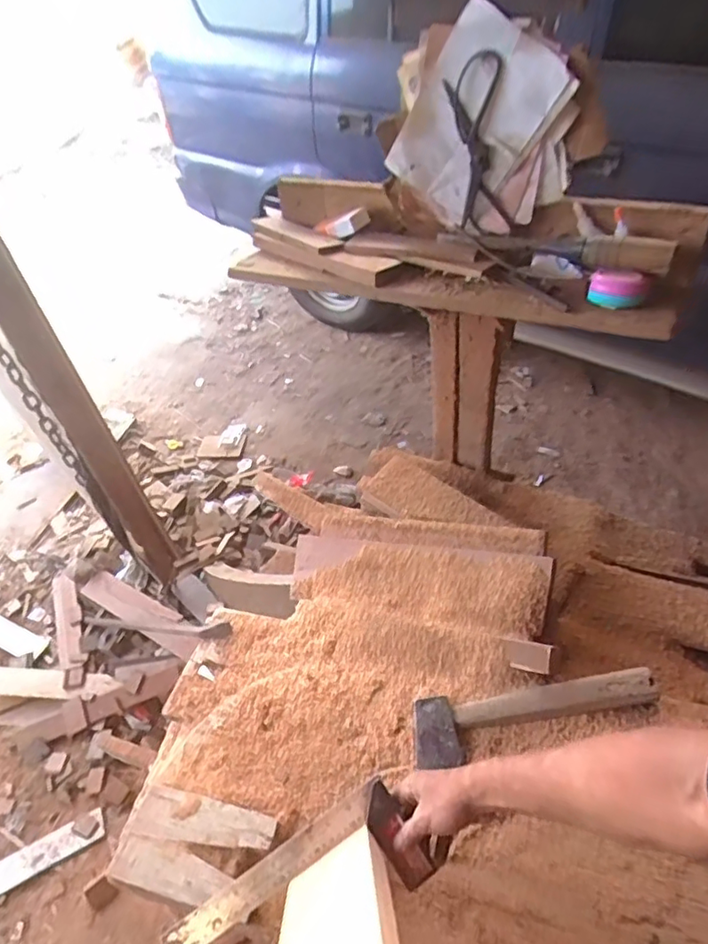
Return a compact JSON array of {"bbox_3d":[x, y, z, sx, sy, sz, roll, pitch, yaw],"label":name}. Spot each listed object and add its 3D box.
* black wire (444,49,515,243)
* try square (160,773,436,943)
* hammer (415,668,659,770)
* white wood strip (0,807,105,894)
[{"bbox_3d":[0.160,-0.404,0.719,0.094,0.202,0.021,8,46,13],"label":"black wire"},{"bbox_3d":[-0.067,0.491,0.660,0.308,0.017,0.119,-34,84,-3],"label":"try square"},{"bbox_3d":[0.255,0.343,0.807,0.346,0.068,0.081,-7,47,3],"label":"hammer"},{"bbox_3d":[-0.803,0.929,1.310,0.453,0.011,0.070,-24,49,-14],"label":"white wood strip"}]

